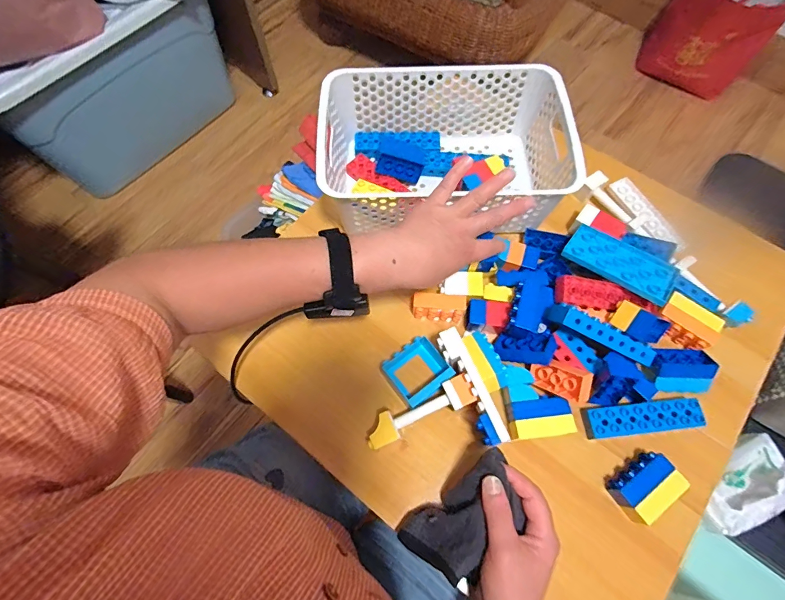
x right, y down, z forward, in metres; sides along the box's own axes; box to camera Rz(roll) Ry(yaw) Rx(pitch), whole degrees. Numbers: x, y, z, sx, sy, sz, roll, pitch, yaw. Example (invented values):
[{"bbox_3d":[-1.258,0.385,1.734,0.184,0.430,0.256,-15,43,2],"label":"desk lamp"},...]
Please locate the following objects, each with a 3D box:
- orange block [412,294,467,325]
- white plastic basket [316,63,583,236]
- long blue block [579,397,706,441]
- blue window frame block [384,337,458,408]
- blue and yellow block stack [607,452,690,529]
[{"bbox_3d":[0.058,0.009,0.511,0.066,0.028,0.025,4,68,2],"label":"orange block"},{"bbox_3d":[0.066,-0.196,0.555,0.304,0.115,0.204,-1,68,0],"label":"white plastic basket"},{"bbox_3d":[0.283,0.133,0.464,0.127,0.017,0.034,-6,68,-2],"label":"long blue block"},{"bbox_3d":[0.030,0.081,0.483,0.067,0.034,0.067,-33,71,-12],"label":"blue window frame block"},{"bbox_3d":[0.265,0.196,0.432,0.067,0.029,0.045,-37,72,-14],"label":"blue and yellow block stack"}]

